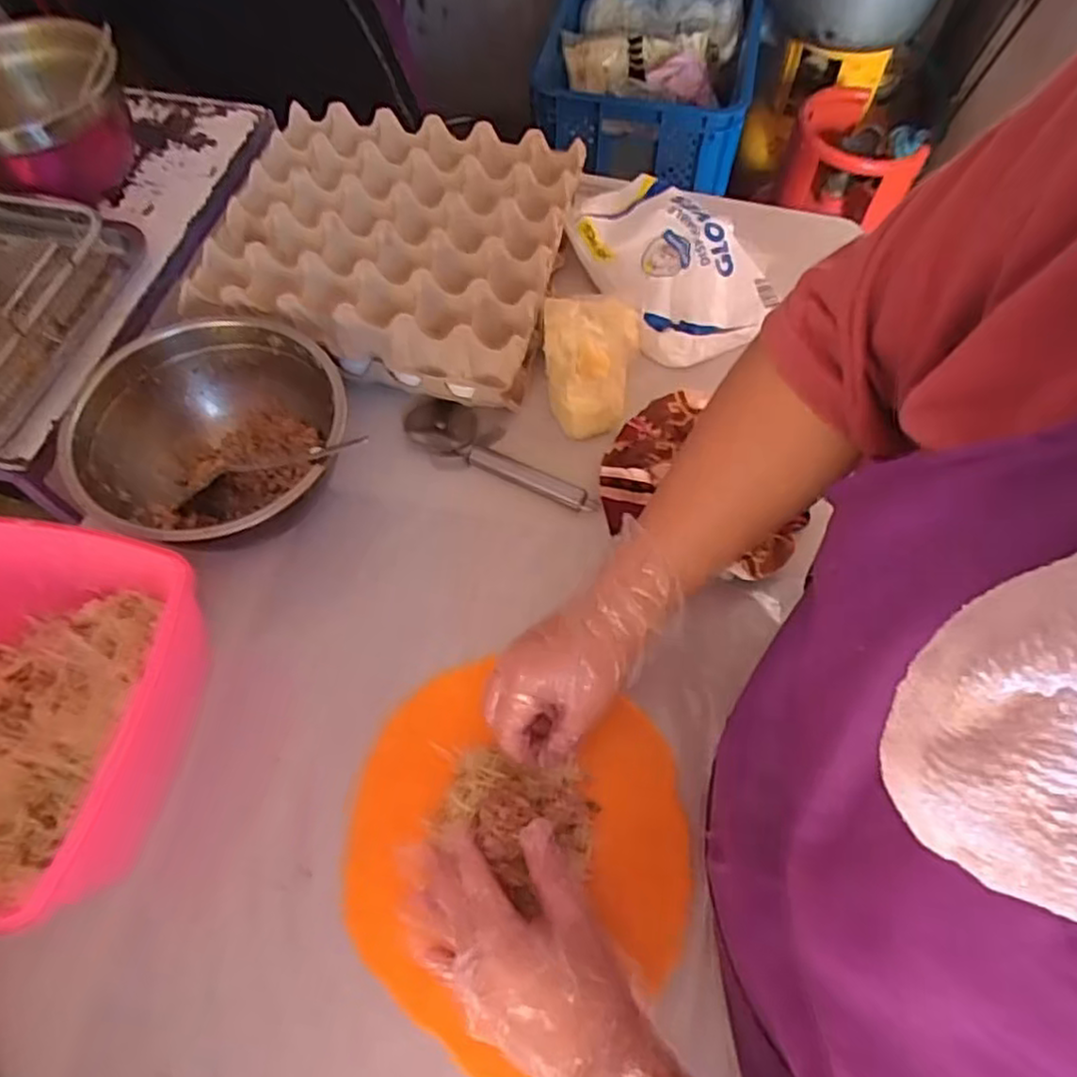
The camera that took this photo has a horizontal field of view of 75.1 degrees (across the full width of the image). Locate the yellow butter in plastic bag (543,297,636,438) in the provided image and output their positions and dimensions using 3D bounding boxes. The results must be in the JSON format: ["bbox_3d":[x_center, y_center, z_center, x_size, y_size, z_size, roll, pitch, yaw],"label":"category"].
[{"bbox_3d":[0.045,-0.158,0.605,0.079,0.066,0.129,2,62,1],"label":"yellow butter in plastic bag"}]

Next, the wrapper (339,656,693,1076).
[{"bbox_3d":[-0.017,0.194,0.436,0.218,0.053,0.222,0,62,0],"label":"wrapper"}]

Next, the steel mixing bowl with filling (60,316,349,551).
[{"bbox_3d":[-0.243,-0.071,0.541,0.186,0.097,0.186,0,62,0],"label":"steel mixing bowl with filling"}]

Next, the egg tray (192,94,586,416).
[{"bbox_3d":[-0.133,-0.267,0.635,0.296,0.071,0.268,12,62,7],"label":"egg tray"}]

